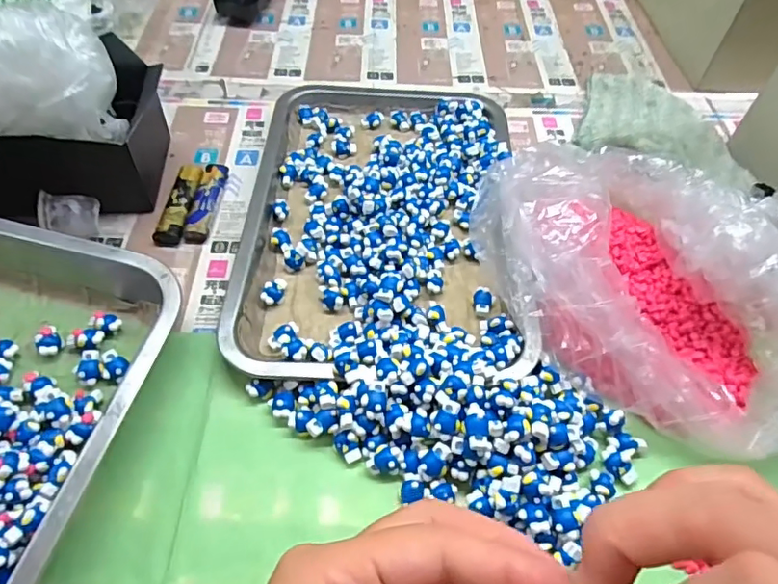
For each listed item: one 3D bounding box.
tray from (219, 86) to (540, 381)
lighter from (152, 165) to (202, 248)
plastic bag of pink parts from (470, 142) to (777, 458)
[{"bbox_3d":[-0.004,-0.071,0.432,0.204,0.032,0.320,3,53,0],"label":"tray"},{"bbox_3d":[-0.169,-0.071,0.438,0.020,0.012,0.083,4,53,0],"label":"lighter"},{"bbox_3d":[0.170,-0.013,0.356,0.155,0.089,0.244,-17,56,-15],"label":"plastic bag of pink parts"}]

